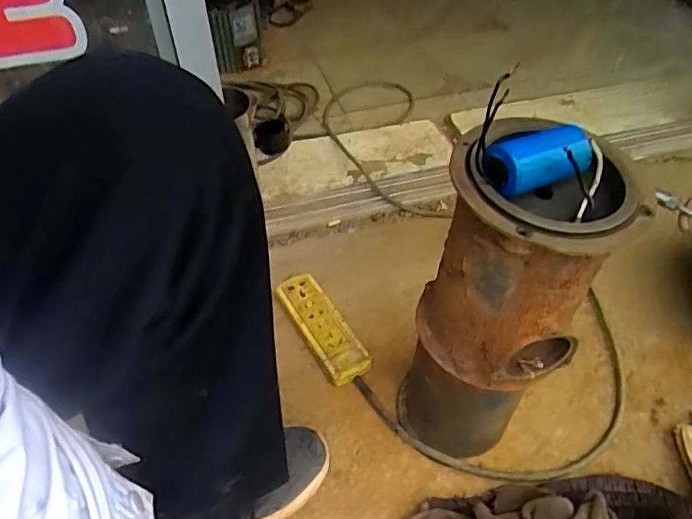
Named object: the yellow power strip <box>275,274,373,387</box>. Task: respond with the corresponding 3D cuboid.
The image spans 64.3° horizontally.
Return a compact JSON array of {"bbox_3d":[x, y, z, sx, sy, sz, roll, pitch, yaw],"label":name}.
[{"bbox_3d":[-0.034,0.091,0.747,0.058,0.034,0.173,-24,55,-22],"label":"yellow power strip"}]

